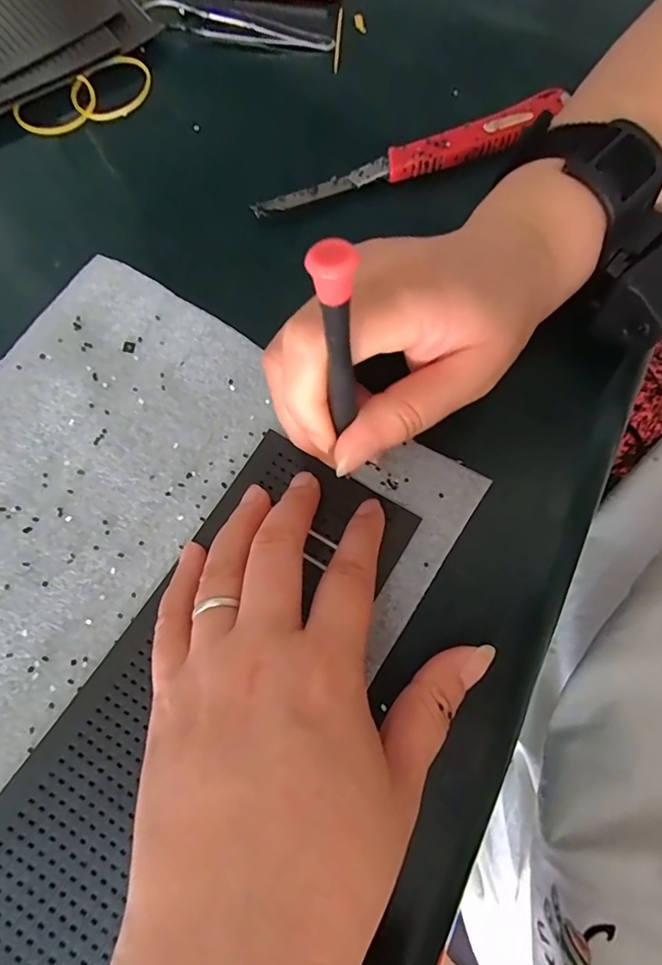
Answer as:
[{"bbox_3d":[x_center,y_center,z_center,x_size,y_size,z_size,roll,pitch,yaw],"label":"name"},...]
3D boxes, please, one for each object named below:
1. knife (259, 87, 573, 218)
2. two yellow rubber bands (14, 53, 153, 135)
[{"bbox_3d":[0.044,-0.177,0.275,0.175,0.009,0.019,-22,75,-5],"label":"knife"},{"bbox_3d":[-0.147,-0.232,0.306,0.084,0.008,0.039,-34,74,-8],"label":"two yellow rubber bands"}]

